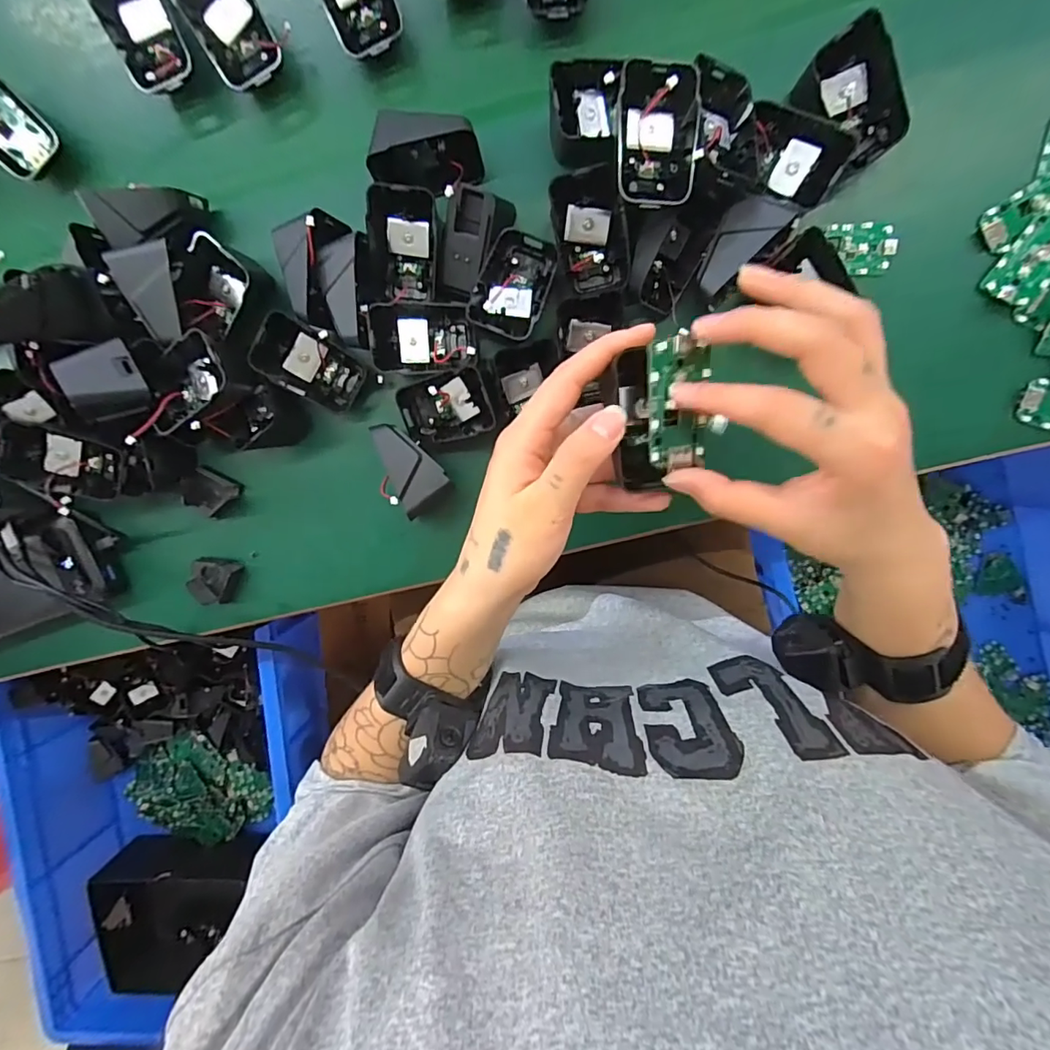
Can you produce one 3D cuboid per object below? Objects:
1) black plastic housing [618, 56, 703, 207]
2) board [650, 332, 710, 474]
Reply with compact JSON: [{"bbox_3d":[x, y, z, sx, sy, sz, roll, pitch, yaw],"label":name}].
[{"bbox_3d":[0.074,-0.217,0.285,0.044,0.024,0.069,4,97,4],"label":"black plastic housing"},{"bbox_3d":[0.075,-0.058,0.245,0.031,0.005,0.062,-9,110,-14],"label":"board"}]

